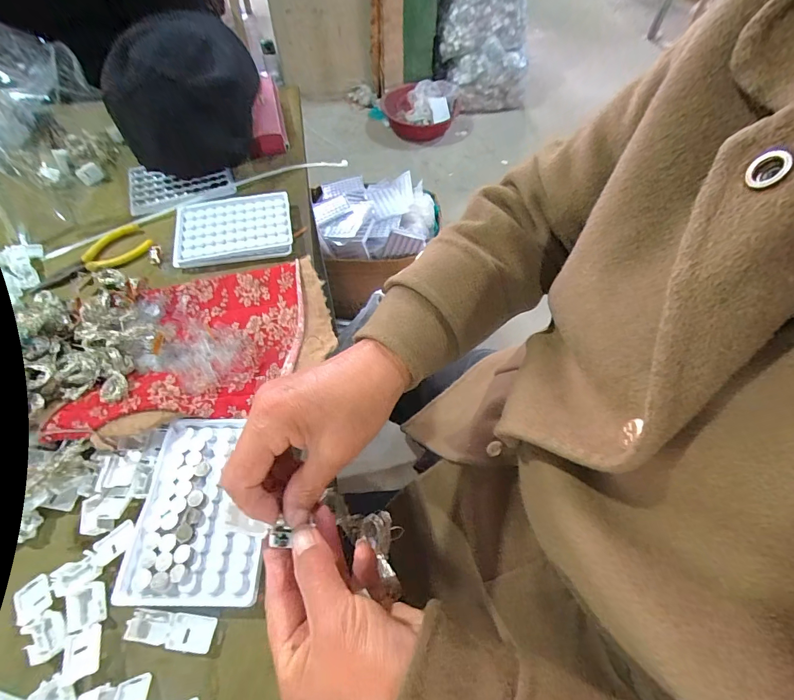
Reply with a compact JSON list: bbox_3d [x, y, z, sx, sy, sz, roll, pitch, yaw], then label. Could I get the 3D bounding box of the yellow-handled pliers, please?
[{"bbox_3d":[-0.336,-0.097,0.434,0.053,0.008,0.129,33,64,18],"label":"yellow-handled pliers"}]

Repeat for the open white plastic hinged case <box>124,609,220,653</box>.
[{"bbox_3d":[-0.148,0.183,0.257,0.054,0.009,0.020,5,59,2],"label":"open white plastic hinged case"}]

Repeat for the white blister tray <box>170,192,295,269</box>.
[{"bbox_3d":[-0.191,-0.144,0.459,0.131,0.012,0.099,-11,59,-7],"label":"white blister tray"}]

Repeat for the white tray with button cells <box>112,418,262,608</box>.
[{"bbox_3d":[-0.147,0.113,0.292,0.093,0.015,0.130,-3,58,-2],"label":"white tray with button cells"}]

